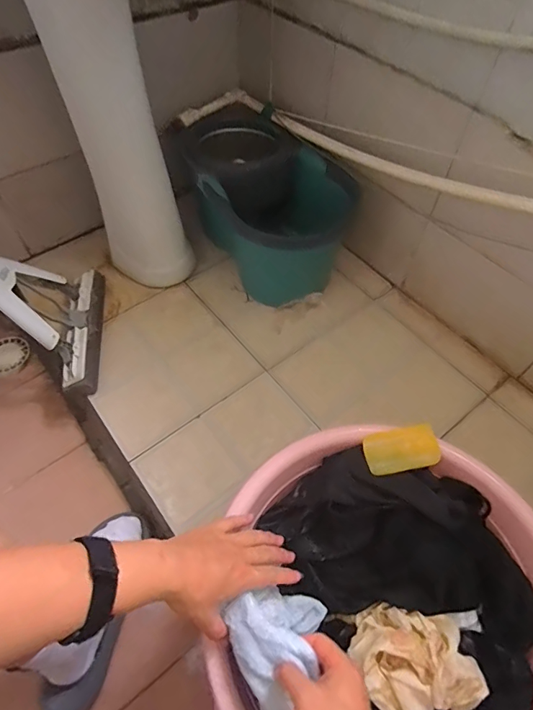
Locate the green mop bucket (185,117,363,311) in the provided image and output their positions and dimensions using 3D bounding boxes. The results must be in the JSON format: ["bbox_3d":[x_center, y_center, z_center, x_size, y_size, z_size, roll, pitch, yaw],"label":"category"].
[{"bbox_3d":[-0.018,-0.304,0.919,0.398,0.212,0.239,36,62,20],"label":"green mop bucket"}]

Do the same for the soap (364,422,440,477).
[{"bbox_3d":[0.175,0.122,0.566,0.094,0.018,0.054,-8,57,-7],"label":"soap"}]

